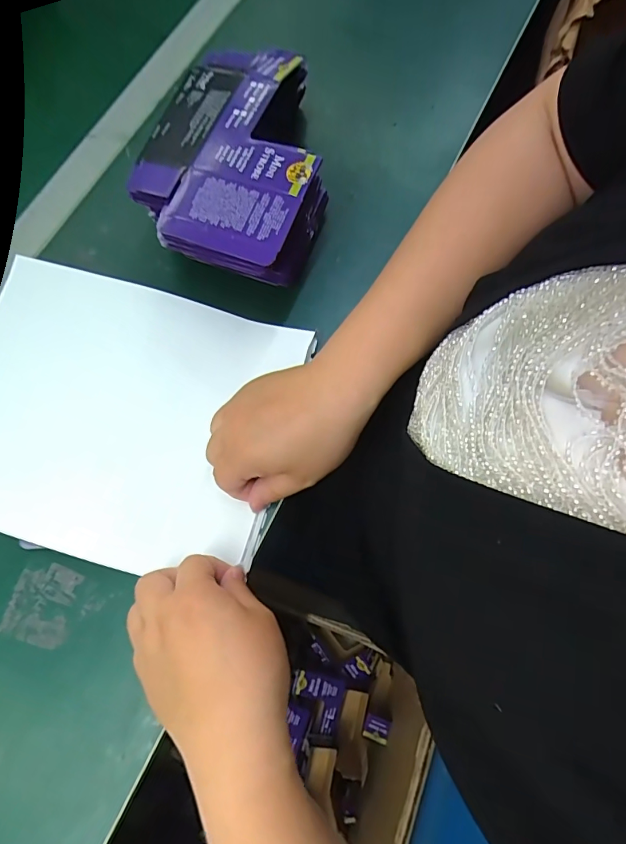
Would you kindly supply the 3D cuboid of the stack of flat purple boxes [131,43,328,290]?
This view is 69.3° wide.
[{"bbox_3d":[-0.056,-0.217,0.382,0.142,0.077,0.214,16,74,6],"label":"stack of flat purple boxes"}]

